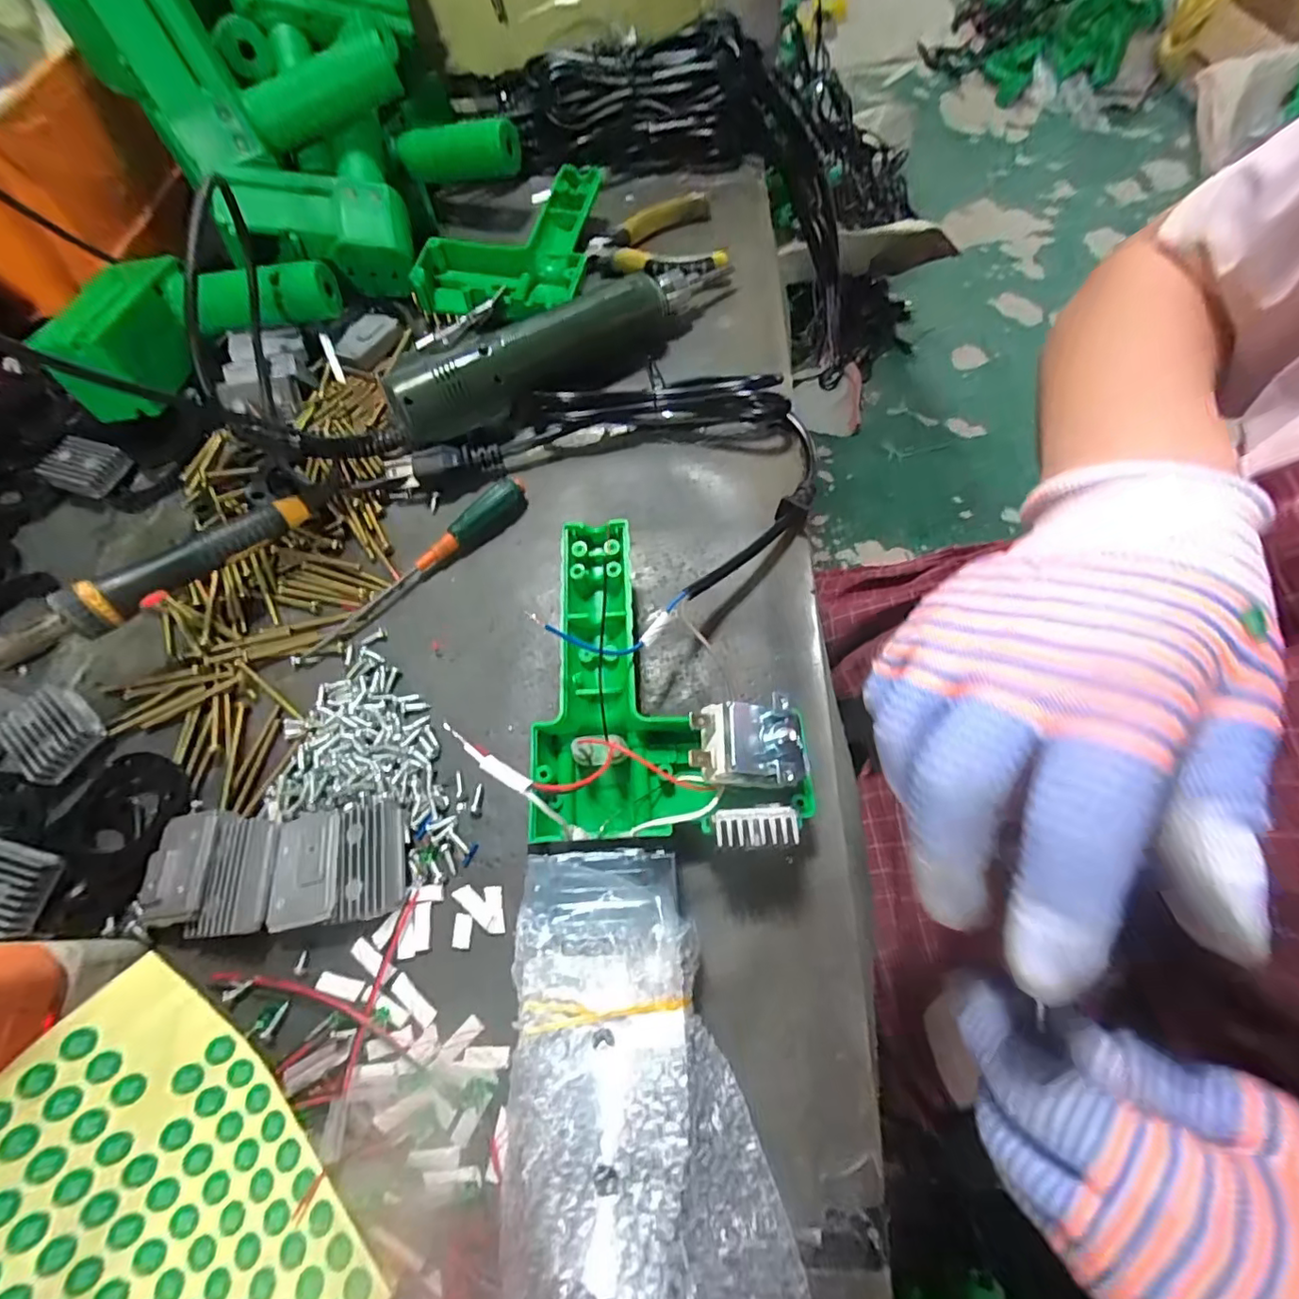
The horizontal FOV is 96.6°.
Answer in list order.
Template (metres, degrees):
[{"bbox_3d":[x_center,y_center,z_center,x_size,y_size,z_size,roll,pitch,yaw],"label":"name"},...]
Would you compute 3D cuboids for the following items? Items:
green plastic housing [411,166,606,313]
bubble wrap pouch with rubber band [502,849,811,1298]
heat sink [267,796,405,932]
[{"bbox_3d":[-0.104,-0.307,0.430,0.119,0.024,0.157,2,65,4],"label":"green plastic housing"},{"bbox_3d":[-0.006,0.153,0.206,0.090,0.038,0.150,-7,65,-1],"label":"bubble wrap pouch with rubber band"},{"bbox_3d":[-0.136,0.094,0.254,0.054,0.013,0.048,-11,65,-3],"label":"heat sink"}]

